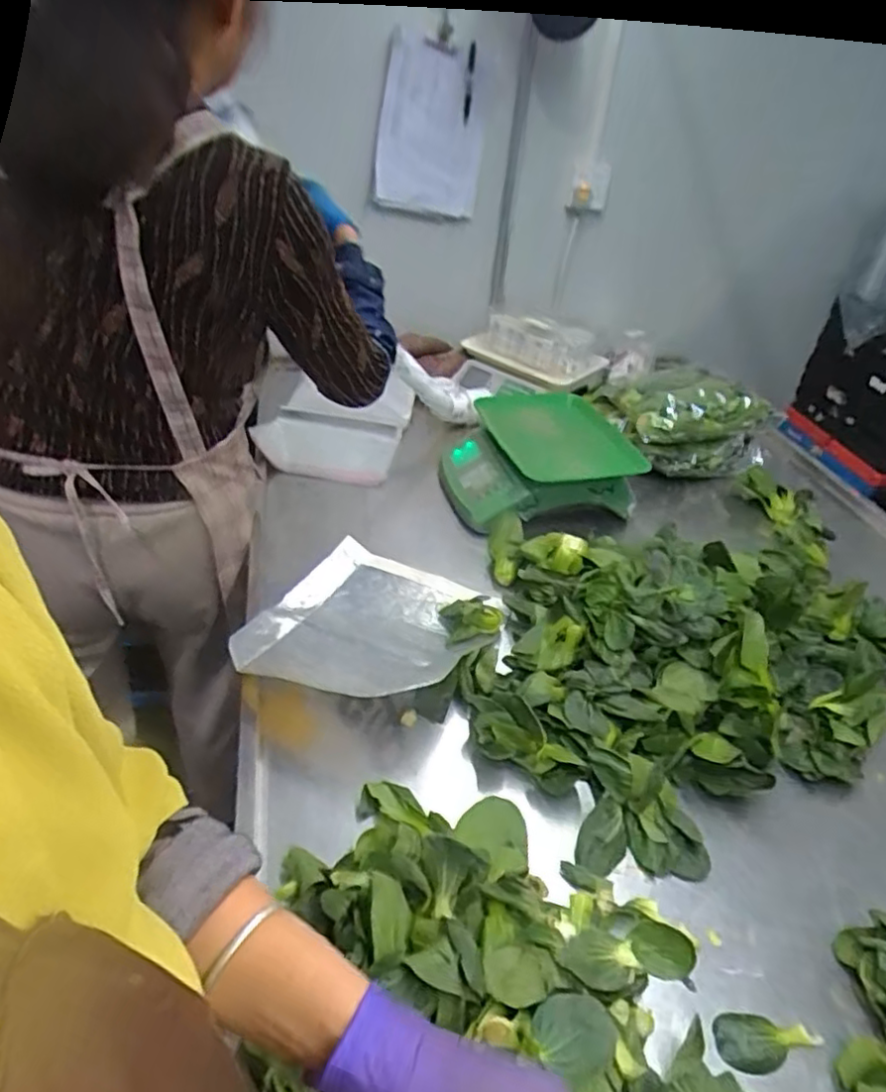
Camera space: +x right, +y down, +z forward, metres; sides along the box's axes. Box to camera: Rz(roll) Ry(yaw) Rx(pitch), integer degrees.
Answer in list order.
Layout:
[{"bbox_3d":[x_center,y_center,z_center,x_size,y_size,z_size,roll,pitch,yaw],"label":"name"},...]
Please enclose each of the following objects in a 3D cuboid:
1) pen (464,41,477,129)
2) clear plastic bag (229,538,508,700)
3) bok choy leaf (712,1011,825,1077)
[{"bbox_3d":[0.046,-0.806,1.129,0.013,0.133,0.016,4,66,-2],"label":"pen"},{"bbox_3d":[-0.098,0.086,0.809,0.257,0.074,0.290,17,39,14],"label":"clear plastic bag"},{"bbox_3d":[0.258,0.394,0.508,0.084,0.011,0.039,10,37,5],"label":"bok choy leaf"}]

